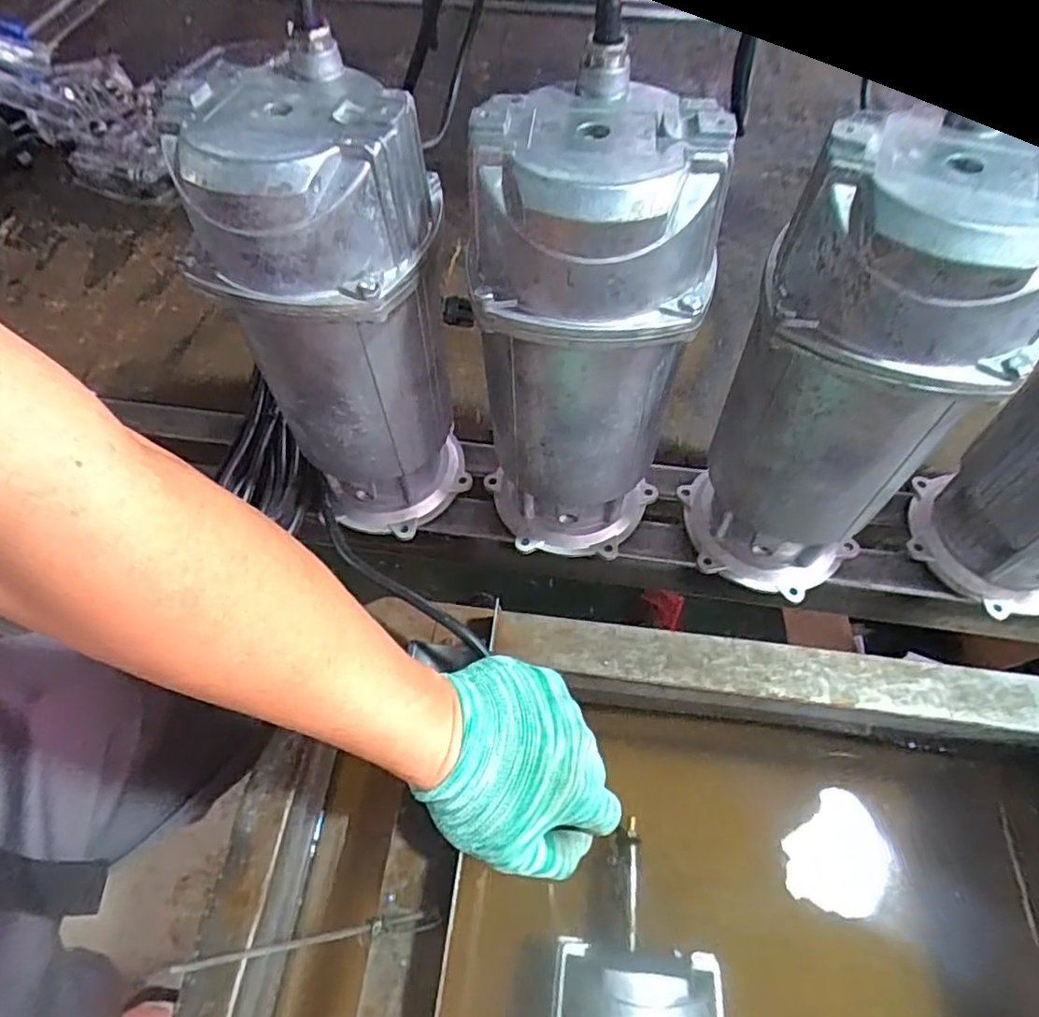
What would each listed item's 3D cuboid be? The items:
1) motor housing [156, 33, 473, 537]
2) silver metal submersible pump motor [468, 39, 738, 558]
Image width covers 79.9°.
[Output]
[{"bbox_3d":[-0.111,-0.107,0.413,0.127,0.291,0.115,-4,58,-1],"label":"motor housing"},{"bbox_3d":[0.039,-0.087,0.403,0.125,0.297,0.113,4,59,4],"label":"silver metal submersible pump motor"}]

